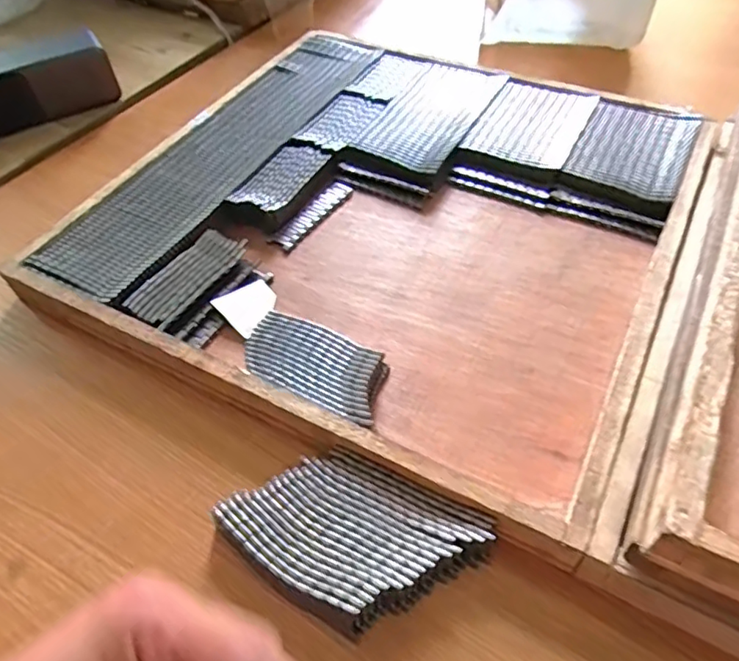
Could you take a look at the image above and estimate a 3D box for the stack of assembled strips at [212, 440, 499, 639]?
[{"bbox_3d":[-0.009,0.102,0.284,0.118,0.019,0.073,21,55,21],"label":"stack of assembled strips"}]

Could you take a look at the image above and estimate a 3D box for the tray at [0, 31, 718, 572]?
[{"bbox_3d":[0.014,-0.093,0.435,0.396,0.035,0.381,21,54,21],"label":"tray"}]

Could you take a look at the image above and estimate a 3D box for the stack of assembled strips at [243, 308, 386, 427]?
[{"bbox_3d":[-0.030,0.023,0.342,0.090,0.022,0.047,23,56,21],"label":"stack of assembled strips"}]

